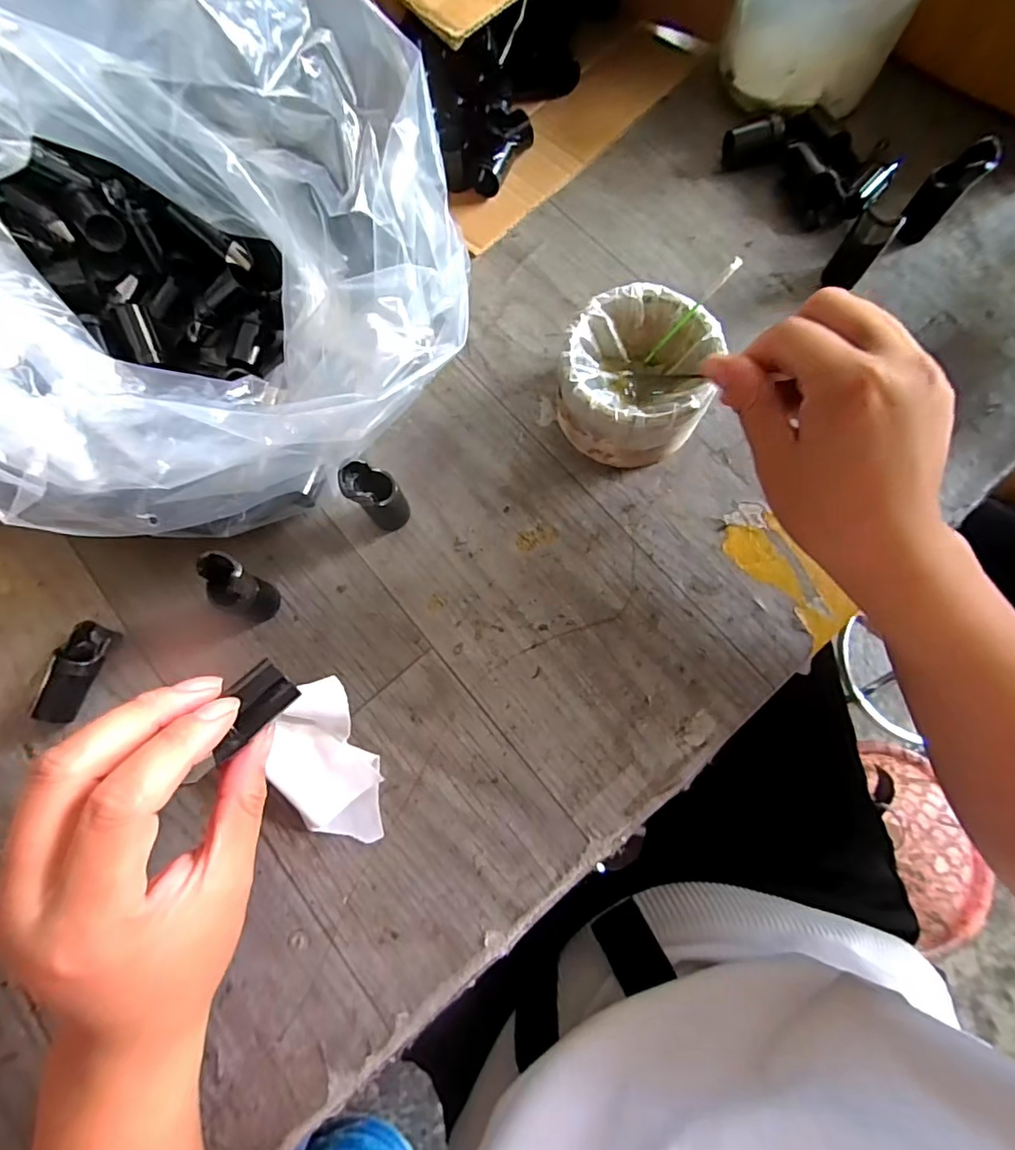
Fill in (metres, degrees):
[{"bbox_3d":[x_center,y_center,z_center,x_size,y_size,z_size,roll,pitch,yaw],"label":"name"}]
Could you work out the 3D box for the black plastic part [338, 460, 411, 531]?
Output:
[{"bbox_3d":[-0.071,-0.043,0.286,0.024,0.051,0.025,0,76,1],"label":"black plastic part"}]

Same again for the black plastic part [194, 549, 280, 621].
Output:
[{"bbox_3d":[-0.138,0.007,0.274,0.022,0.052,0.024,23,78,7],"label":"black plastic part"}]

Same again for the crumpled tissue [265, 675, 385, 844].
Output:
[{"bbox_3d":[-0.090,0.097,0.265,0.043,0.024,0.080,-25,77,-4],"label":"crumpled tissue"}]

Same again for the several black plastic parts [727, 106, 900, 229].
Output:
[{"bbox_3d":[0.200,-0.273,0.353,0.057,0.022,0.096,-38,78,-7],"label":"several black plastic parts"}]

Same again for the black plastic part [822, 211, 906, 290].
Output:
[{"bbox_3d":[0.213,-0.196,0.320,0.022,0.048,0.009,35,80,9],"label":"black plastic part"}]

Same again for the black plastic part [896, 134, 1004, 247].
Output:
[{"bbox_3d":[0.268,-0.235,0.325,0.024,0.054,0.024,0,76,1],"label":"black plastic part"}]

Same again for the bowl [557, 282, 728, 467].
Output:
[{"bbox_3d":[0.072,-0.109,0.300,0.080,0.050,0.083,0,76,1],"label":"bowl"}]

